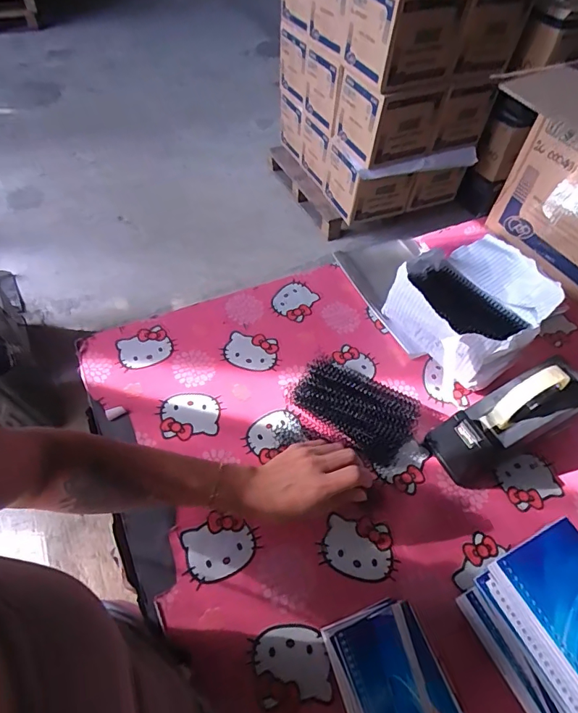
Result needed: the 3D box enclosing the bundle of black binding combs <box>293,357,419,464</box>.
[{"bbox_3d":[0.092,0.068,0.612,0.163,0.039,0.092,30,57,17],"label":"bundle of black binding combs"}]

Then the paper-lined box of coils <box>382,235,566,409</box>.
[{"bbox_3d":[0.266,-0.061,0.662,0.191,0.139,0.193,-16,56,-16],"label":"paper-lined box of coils"}]

